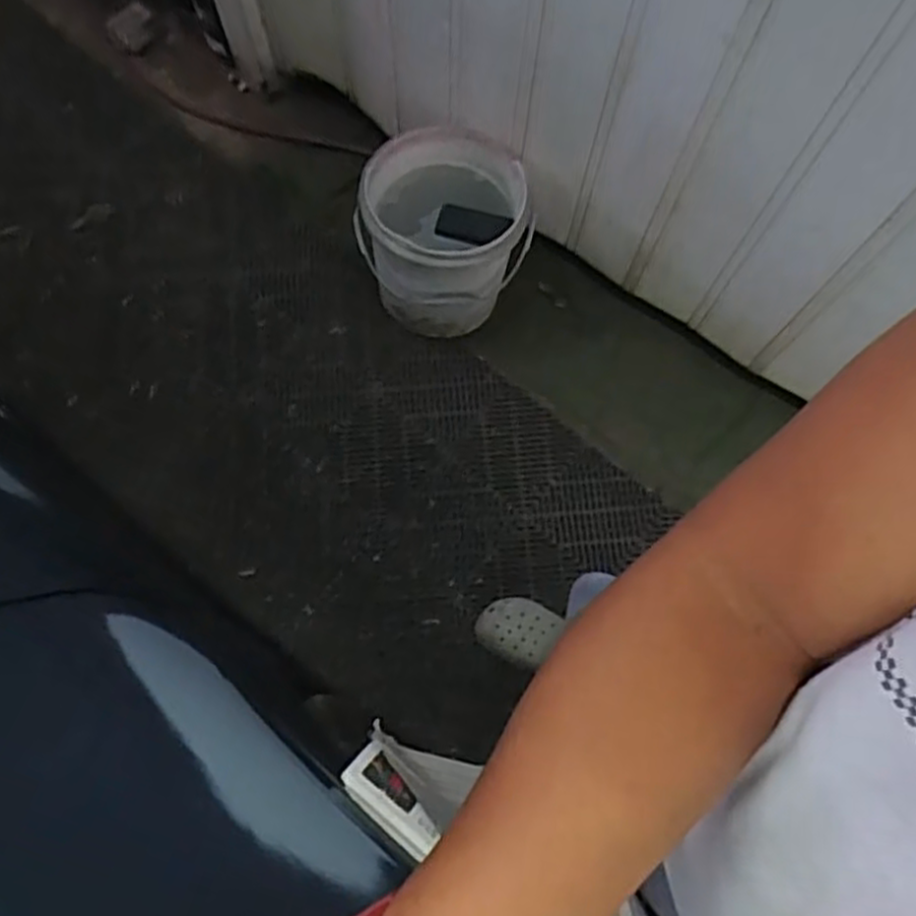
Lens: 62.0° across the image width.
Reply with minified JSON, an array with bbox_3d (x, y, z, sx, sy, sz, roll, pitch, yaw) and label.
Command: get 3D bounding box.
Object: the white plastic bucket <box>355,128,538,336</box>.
[{"bbox_3d":[-0.022,-0.429,1.489,0.320,0.303,0.282,-18,75,-6],"label":"white plastic bucket"}]

